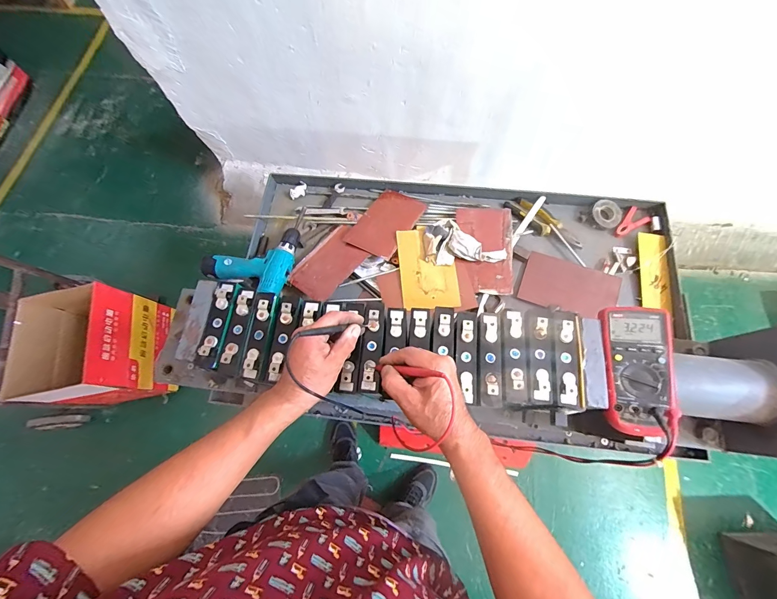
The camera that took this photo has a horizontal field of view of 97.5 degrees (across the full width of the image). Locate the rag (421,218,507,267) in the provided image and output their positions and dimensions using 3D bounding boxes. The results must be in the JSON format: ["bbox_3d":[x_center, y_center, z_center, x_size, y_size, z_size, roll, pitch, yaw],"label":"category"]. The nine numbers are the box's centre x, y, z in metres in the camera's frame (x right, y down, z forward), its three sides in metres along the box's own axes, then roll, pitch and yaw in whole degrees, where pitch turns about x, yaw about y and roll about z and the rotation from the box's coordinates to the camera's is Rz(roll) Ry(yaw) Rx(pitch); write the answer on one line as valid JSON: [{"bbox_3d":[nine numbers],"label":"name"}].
[{"bbox_3d":[0.179,-0.146,0.812,0.186,0.031,0.116,-5,72,0],"label":"rag"}]

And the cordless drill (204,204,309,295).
[{"bbox_3d":[-0.310,-0.140,0.834,0.197,0.070,0.253,16,73,7],"label":"cordless drill"}]

